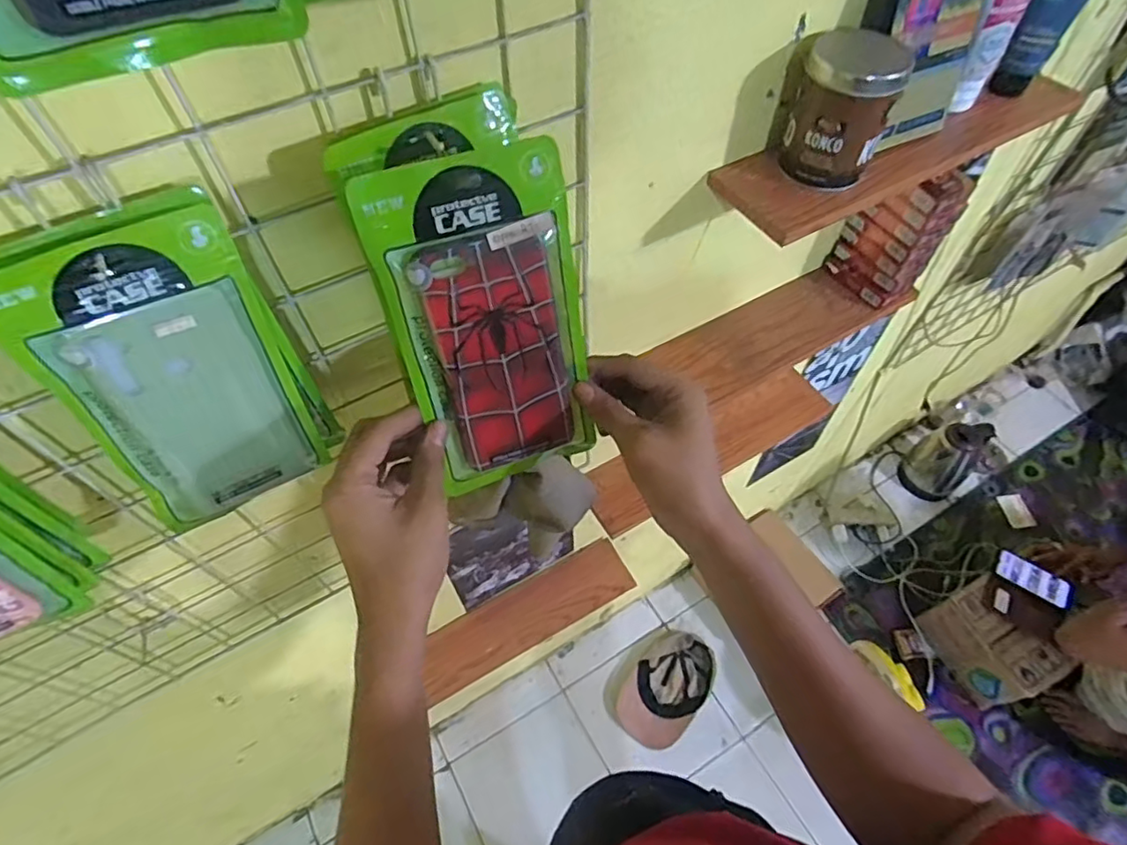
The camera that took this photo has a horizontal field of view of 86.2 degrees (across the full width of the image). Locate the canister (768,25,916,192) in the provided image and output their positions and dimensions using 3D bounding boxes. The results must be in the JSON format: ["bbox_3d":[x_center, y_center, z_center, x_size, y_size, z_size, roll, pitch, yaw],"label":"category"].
[{"bbox_3d":[0.223,-0.258,0.496,0.089,0.094,0.086,18,58,12],"label":"canister"}]

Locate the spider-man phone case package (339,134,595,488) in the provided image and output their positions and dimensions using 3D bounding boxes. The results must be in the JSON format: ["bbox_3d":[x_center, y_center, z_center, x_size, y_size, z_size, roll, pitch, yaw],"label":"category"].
[{"bbox_3d":[-0.040,-0.052,0.365,0.112,0.201,0.012,-19,34,-12],"label":"spider-man phone case package"}]

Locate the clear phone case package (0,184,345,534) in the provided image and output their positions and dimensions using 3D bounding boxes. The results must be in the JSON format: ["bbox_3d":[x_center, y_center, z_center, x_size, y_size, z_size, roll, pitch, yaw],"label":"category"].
[{"bbox_3d":[-0.223,-0.024,0.361,0.117,0.208,0.024,-32,54,-19],"label":"clear phone case package"}]

